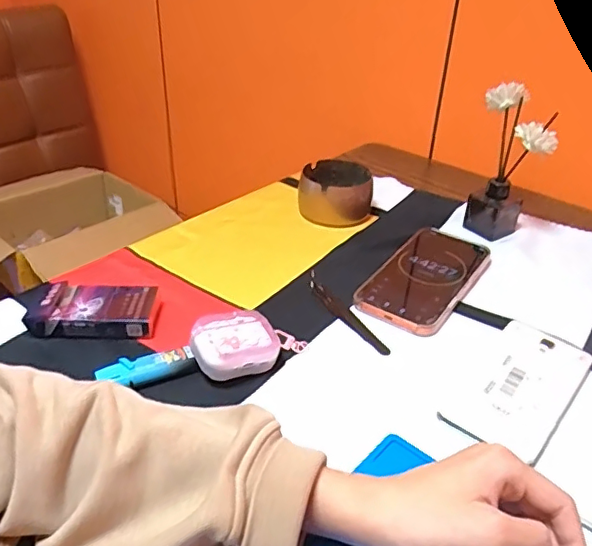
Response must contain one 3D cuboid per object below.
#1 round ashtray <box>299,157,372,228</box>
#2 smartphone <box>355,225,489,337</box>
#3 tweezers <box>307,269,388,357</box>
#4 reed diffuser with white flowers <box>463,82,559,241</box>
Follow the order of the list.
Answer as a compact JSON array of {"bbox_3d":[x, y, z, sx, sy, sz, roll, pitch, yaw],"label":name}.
[{"bbox_3d":[0.047,-0.091,0.673,0.087,0.056,0.098,3,34,0],"label":"round ashtray"},{"bbox_3d":[0.135,0.001,0.561,0.083,0.017,0.181,23,39,28],"label":"smartphone"},{"bbox_3d":[0.043,0.035,0.512,0.016,0.005,0.128,-18,39,-27],"label":"tweezers"},{"bbox_3d":[0.233,-0.118,0.623,0.063,0.157,0.071,5,34,4],"label":"reed diffuser with white flowers"}]

